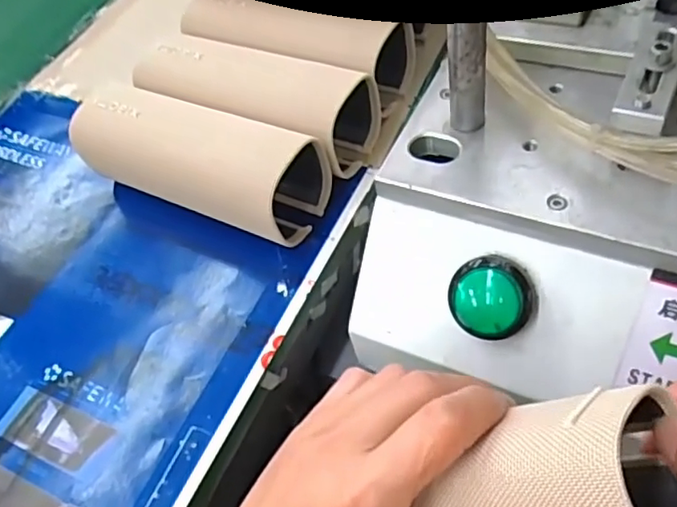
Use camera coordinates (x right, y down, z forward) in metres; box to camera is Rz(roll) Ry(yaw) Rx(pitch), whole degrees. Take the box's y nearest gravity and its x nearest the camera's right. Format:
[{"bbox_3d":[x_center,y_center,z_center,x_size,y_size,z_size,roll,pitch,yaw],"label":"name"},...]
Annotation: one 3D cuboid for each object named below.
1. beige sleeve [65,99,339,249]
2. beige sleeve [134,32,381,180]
[{"bbox_3d":[-0.102,-0.068,0.431,0.188,0.070,0.067,19,58,25],"label":"beige sleeve"},{"bbox_3d":[-0.064,-0.111,0.453,0.186,0.068,0.073,15,56,23],"label":"beige sleeve"}]

